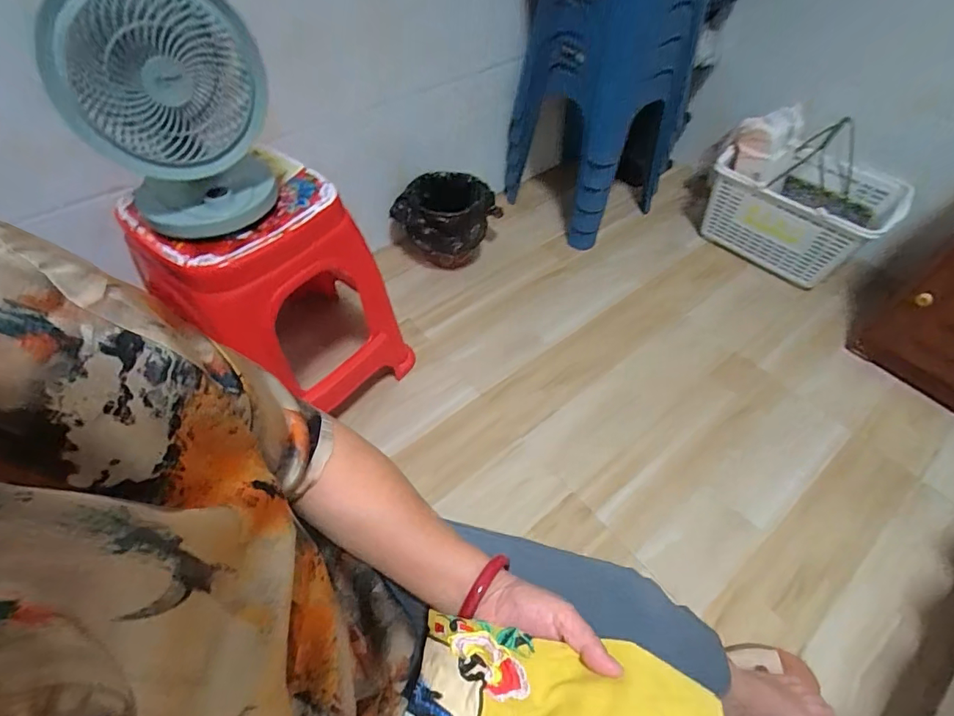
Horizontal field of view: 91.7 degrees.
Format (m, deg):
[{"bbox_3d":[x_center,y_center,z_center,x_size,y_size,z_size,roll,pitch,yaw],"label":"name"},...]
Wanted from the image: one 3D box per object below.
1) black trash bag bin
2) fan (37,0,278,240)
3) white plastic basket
[{"bbox_3d":[-0.083,-0.362,1.273,0.269,0.221,0.198,13,54,8],"label":"black trash bag bin"},{"bbox_3d":[-0.378,-0.324,0.596,0.213,0.292,0.144,-18,56,-15],"label":"fan"},{"bbox_3d":[0.881,-0.404,1.287,0.299,0.262,0.419,-32,61,-23],"label":"white plastic basket"}]

